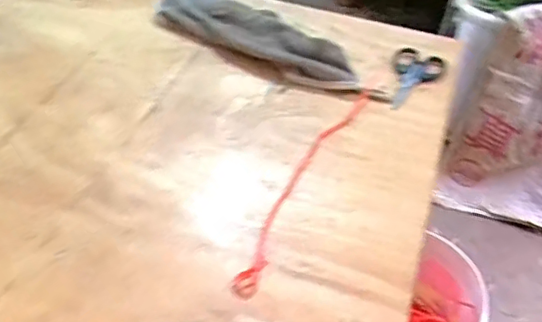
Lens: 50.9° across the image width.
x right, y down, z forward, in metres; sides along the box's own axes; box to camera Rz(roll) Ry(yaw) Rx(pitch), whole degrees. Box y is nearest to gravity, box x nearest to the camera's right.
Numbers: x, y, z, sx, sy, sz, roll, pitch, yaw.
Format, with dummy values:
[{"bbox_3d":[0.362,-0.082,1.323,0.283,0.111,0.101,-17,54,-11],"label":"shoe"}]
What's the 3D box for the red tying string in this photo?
[{"bbox_3d":[0.035,0.014,0.553,0.028,0.004,0.294,20,47,16],"label":"red tying string"}]

